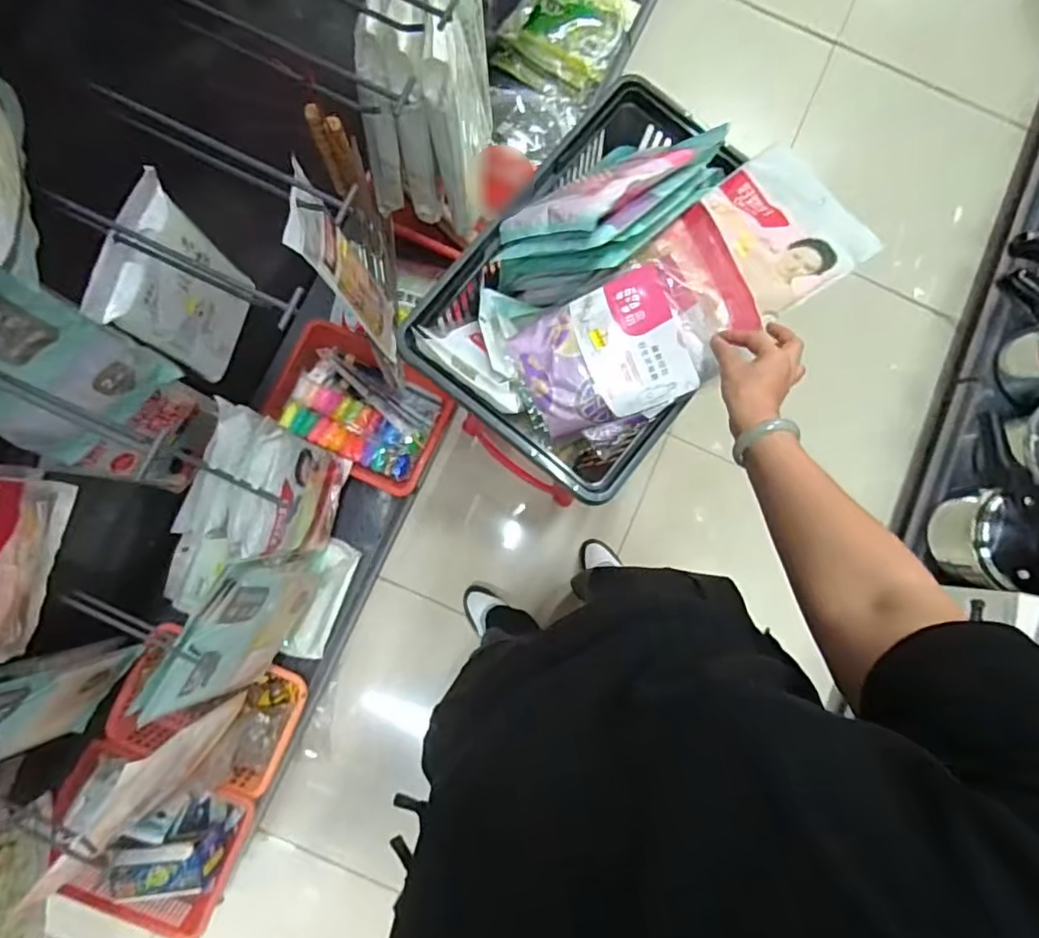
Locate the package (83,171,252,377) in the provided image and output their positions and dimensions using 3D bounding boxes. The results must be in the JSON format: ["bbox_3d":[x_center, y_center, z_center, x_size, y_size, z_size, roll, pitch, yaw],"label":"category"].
[{"bbox_3d":[-0.366,-0.195,0.631,0.023,0.231,0.146,15,83,-1],"label":"package"}]

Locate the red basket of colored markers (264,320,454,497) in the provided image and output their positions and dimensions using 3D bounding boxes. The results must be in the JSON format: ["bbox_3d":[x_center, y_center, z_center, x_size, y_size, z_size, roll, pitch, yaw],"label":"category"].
[{"bbox_3d":[-0.314,-0.127,1.153,0.337,0.078,0.243,32,83,1],"label":"red basket of colored markers"}]

